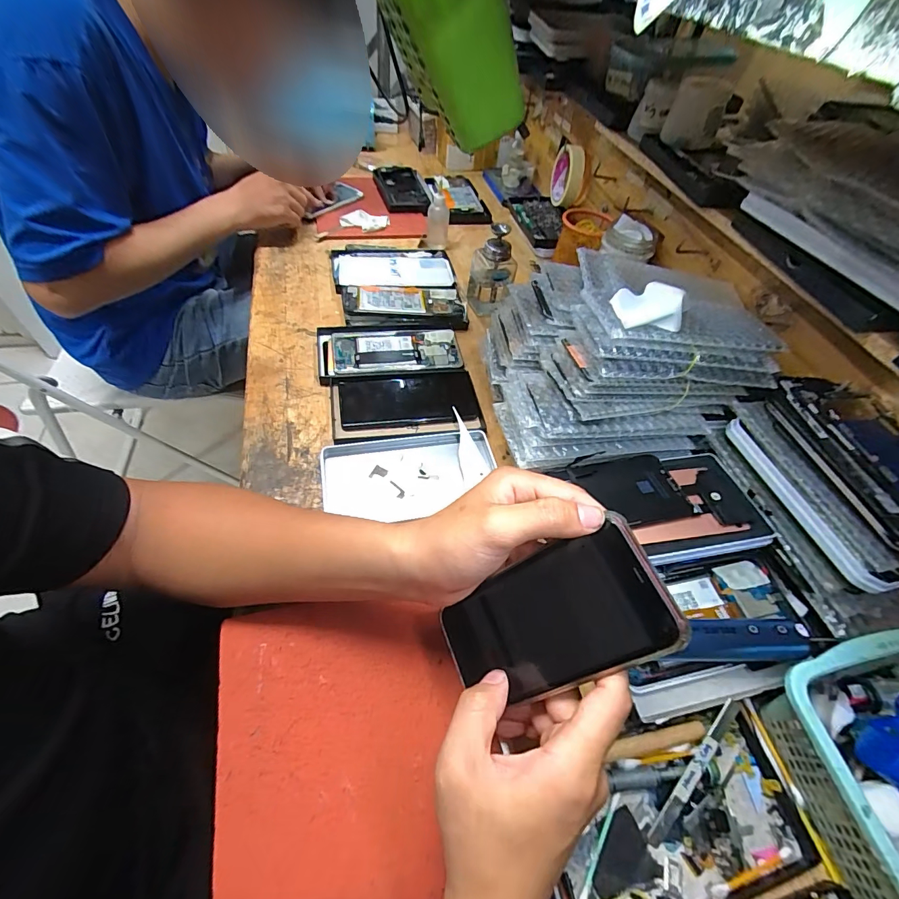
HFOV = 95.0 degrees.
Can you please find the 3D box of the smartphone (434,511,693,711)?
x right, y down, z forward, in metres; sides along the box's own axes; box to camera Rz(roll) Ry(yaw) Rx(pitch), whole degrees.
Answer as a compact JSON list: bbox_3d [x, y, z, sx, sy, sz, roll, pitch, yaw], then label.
[{"bbox_3d":[0.060,0.104,0.250,0.016,0.141,0.074,8,48,-52],"label":"smartphone"}]

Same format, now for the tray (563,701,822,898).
[{"bbox_3d":[0.159,0.252,0.287,0.173,0.026,0.100,-8,54,-12],"label":"tray"}]

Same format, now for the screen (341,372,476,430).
[{"bbox_3d":[-0.049,-0.060,0.502,0.163,0.009,0.078,-5,60,-9],"label":"screen"}]

